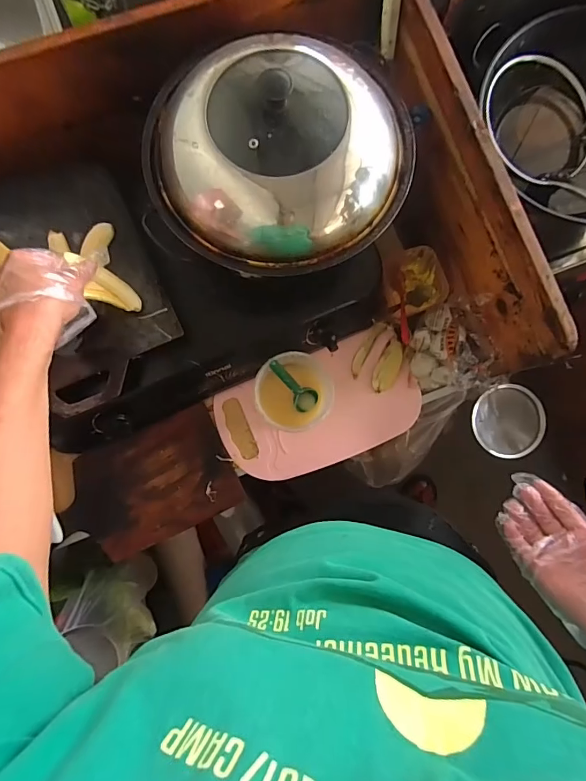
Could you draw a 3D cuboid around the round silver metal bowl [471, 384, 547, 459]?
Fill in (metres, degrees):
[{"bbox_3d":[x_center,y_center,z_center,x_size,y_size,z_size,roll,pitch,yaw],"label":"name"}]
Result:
[{"bbox_3d":[0.340,0.048,0.678,0.109,0.041,0.110,-3,84,-2],"label":"round silver metal bowl"}]

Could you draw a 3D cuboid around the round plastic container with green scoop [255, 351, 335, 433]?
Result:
[{"bbox_3d":[0.006,0.002,0.671,0.120,0.078,0.110,0,84,-2],"label":"round plastic container with green scoop"}]

